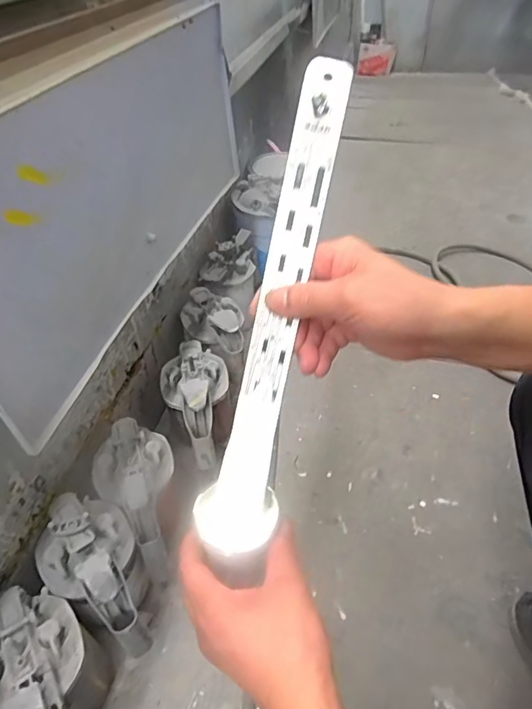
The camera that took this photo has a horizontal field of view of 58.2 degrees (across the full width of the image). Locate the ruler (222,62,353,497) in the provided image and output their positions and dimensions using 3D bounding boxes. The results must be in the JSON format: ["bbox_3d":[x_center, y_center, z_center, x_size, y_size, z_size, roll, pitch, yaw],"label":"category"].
[{"bbox_3d":[0.014,-0.052,0.345,0.034,0.299,0.009,14,7,17],"label":"ruler"}]

